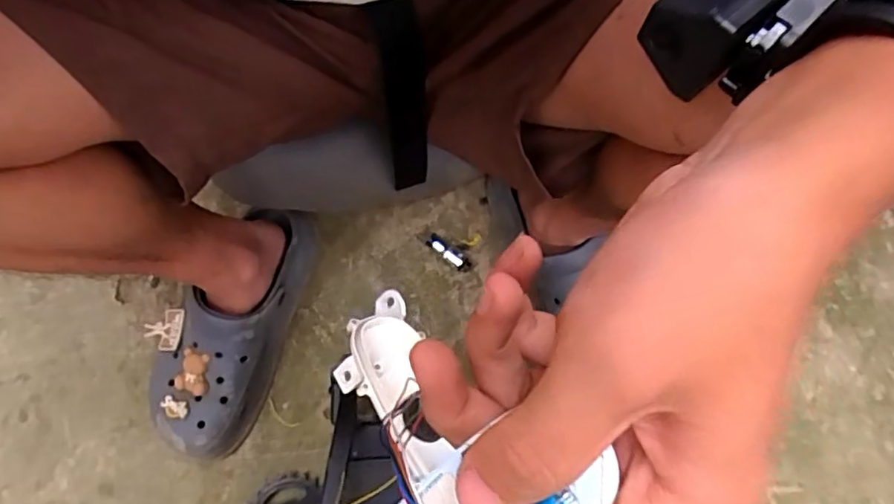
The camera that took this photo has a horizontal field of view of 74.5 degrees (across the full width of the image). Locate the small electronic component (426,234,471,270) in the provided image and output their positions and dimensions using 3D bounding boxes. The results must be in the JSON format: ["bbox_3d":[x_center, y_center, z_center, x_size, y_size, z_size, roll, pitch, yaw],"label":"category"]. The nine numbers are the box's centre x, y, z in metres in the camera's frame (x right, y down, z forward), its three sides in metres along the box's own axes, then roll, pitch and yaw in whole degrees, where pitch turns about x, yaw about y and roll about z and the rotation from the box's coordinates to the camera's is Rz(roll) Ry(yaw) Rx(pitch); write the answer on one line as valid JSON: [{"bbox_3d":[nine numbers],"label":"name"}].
[{"bbox_3d":[0.001,0.001,0.654,0.057,0.023,0.015,38,80,9],"label":"small electronic component"}]

